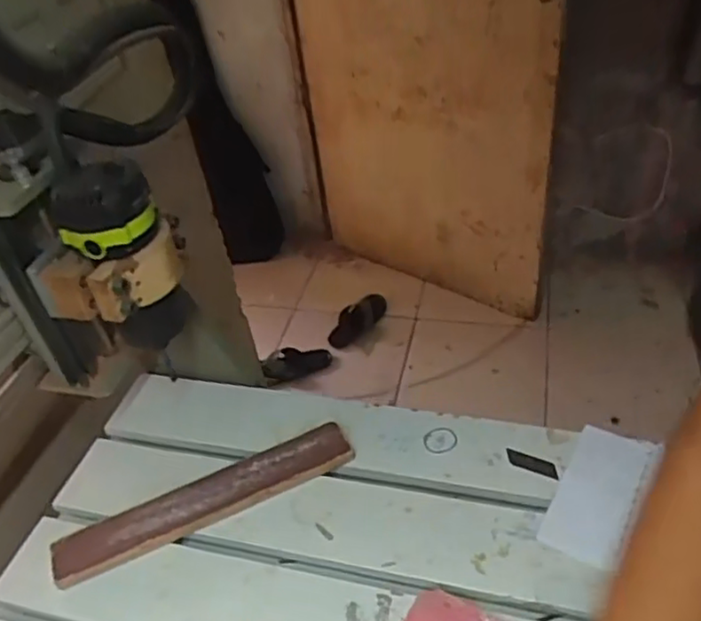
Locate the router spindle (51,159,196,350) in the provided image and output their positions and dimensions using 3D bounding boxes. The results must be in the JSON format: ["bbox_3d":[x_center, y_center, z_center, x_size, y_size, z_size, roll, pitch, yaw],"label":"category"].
[{"bbox_3d":[-0.198,-0.056,0.571,0.096,0.144,0.078,-20,41,-15],"label":"router spindle"}]

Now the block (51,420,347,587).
[{"bbox_3d":[-0.144,0.193,0.663,0.301,0.028,0.051,-20,41,-15],"label":"block"}]

